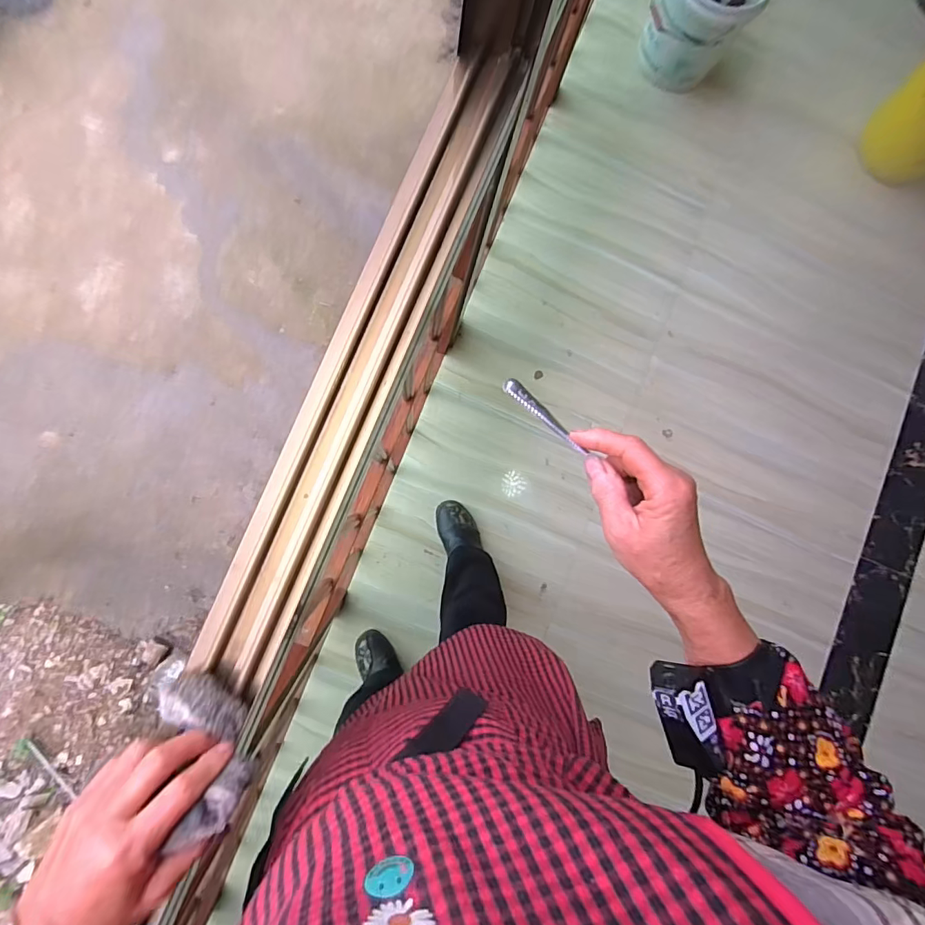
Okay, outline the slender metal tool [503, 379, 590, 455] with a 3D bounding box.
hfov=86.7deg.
[{"bbox_3d":[0.063,-0.034,0.370,0.080,0.007,0.012,43,86,4],"label":"slender metal tool"}]

